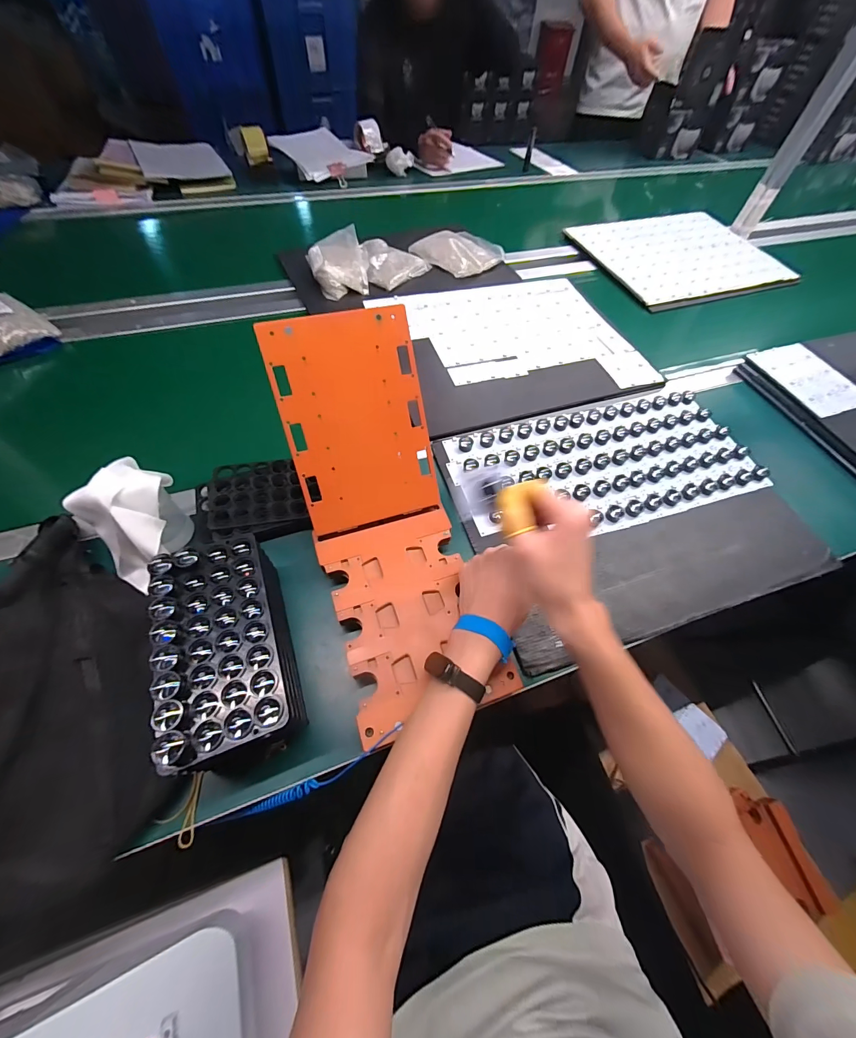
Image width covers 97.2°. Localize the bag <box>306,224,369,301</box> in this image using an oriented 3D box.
[{"bbox_3d":[-0.188,-0.546,0.803,0.122,0.048,0.161,-20,63,-15],"label":"bag"}]

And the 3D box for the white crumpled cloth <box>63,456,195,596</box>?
[{"bbox_3d":[-0.328,0.003,0.428,0.088,0.107,0.109,32,63,14],"label":"white crumpled cloth"}]

